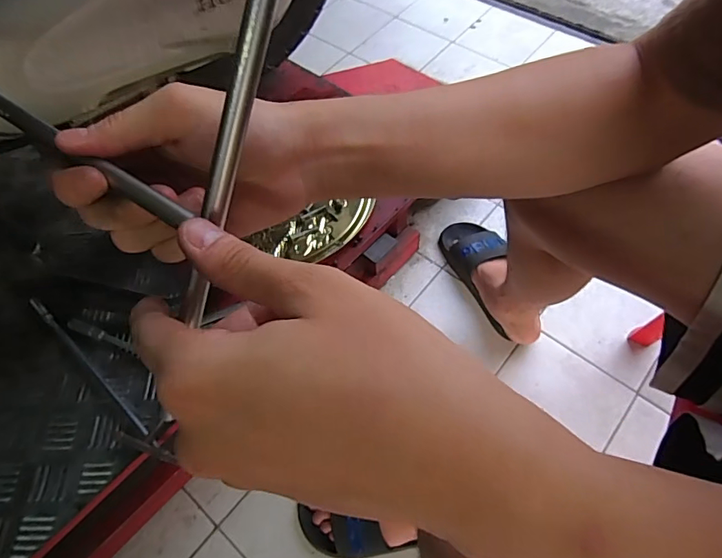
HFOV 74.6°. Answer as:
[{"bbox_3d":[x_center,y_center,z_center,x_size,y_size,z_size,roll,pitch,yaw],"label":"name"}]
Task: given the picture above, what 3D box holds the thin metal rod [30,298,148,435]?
[{"bbox_3d":[-0.315,0.093,0.538,0.238,0.007,0.008,36,68,23],"label":"thin metal rod"}]

